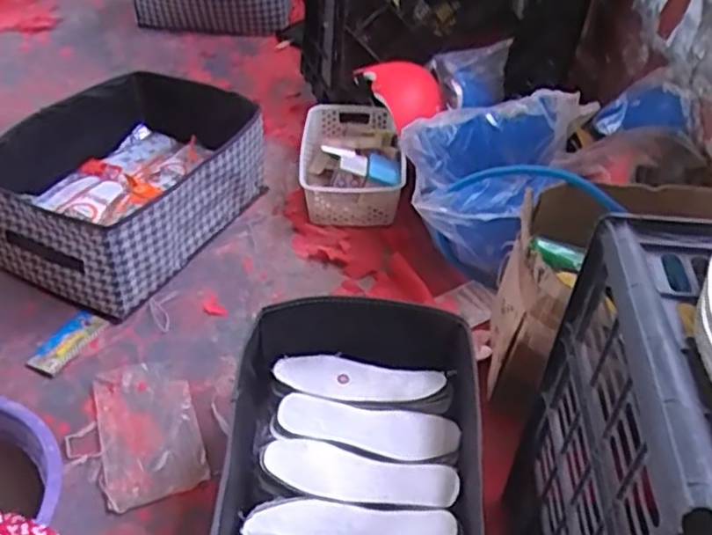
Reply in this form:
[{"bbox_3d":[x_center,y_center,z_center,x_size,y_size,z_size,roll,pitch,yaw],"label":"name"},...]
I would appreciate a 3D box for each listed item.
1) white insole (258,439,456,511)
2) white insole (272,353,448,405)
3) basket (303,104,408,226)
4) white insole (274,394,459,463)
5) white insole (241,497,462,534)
[{"bbox_3d":[0.004,0.243,0.805,0.221,0.022,0.070,11,45,5],"label":"white insole"},{"bbox_3d":[0.003,0.142,0.907,0.212,0.027,0.063,5,45,-1],"label":"white insole"},{"bbox_3d":[-0.007,-0.217,1.364,0.199,0.108,0.309,4,45,-2],"label":"basket"},{"bbox_3d":[0.017,0.197,0.862,0.217,0.031,0.064,10,45,5],"label":"white insole"},{"bbox_3d":[-0.005,0.279,0.739,0.221,0.029,0.070,4,45,-1],"label":"white insole"}]

